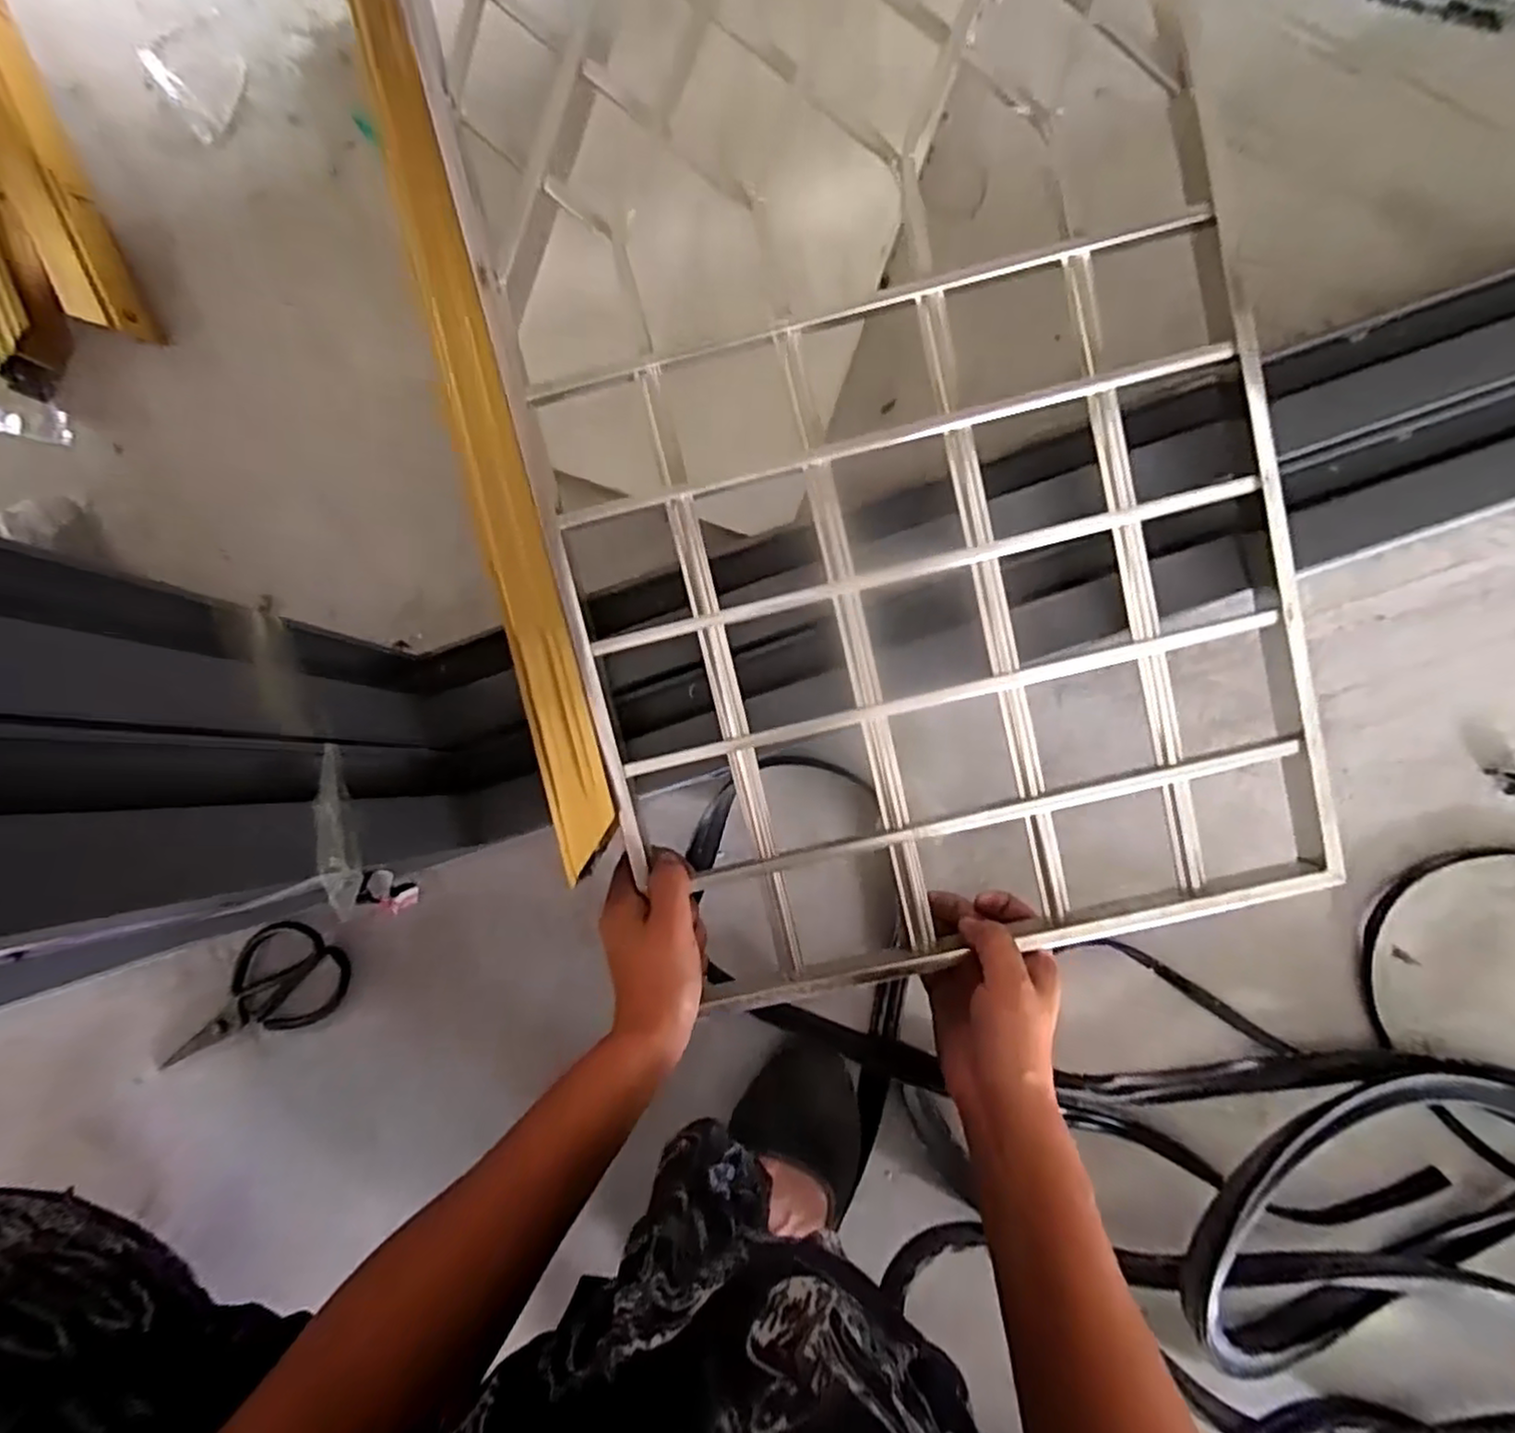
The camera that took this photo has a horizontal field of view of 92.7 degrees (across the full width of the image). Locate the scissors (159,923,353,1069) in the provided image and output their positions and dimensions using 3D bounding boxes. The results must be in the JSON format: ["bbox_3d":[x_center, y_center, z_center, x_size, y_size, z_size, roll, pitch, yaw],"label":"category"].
[{"bbox_3d":[-0.396,0.218,0.562,0.159,0.009,0.081,-27,89,4],"label":"scissors"}]

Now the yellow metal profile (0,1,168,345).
[{"bbox_3d":[-0.578,-0.485,0.543,0.059,0.043,0.462,-25,89,4],"label":"yellow metal profile"}]

